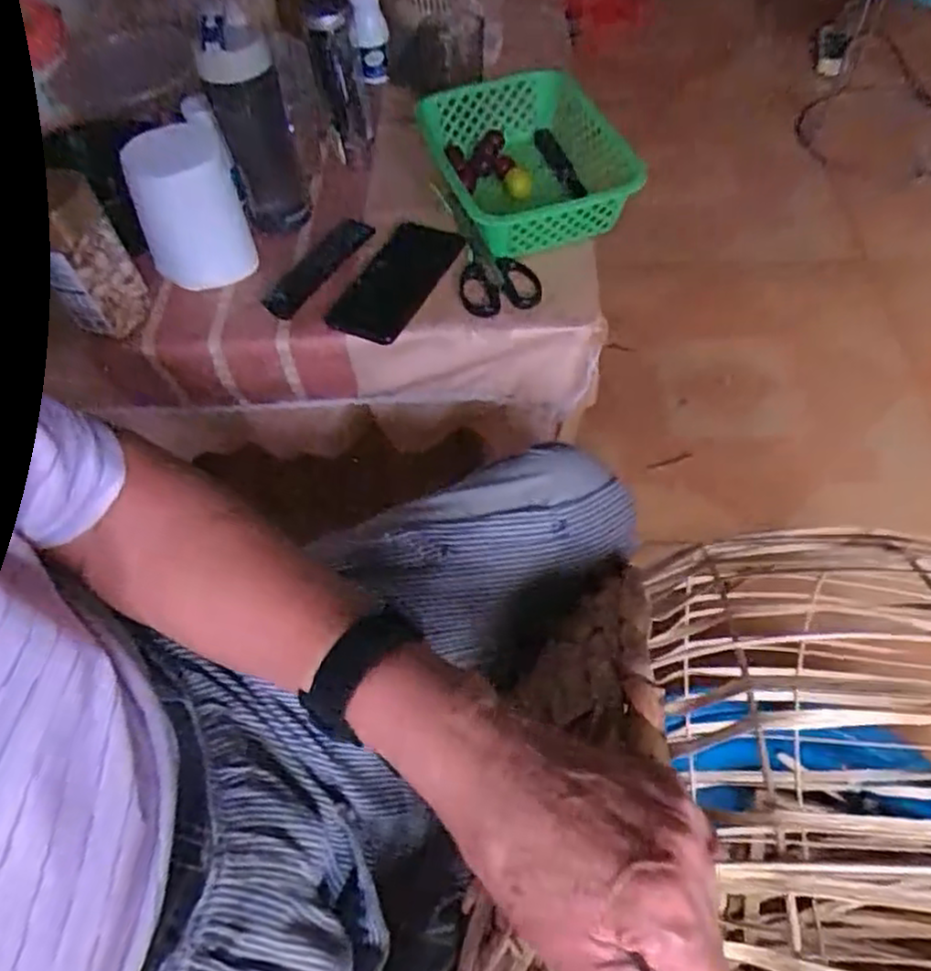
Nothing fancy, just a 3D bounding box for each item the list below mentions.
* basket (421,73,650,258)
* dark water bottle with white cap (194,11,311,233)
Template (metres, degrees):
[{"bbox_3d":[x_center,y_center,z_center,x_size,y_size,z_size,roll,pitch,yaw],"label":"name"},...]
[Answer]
[{"bbox_3d":[0.073,-0.347,0.762,0.198,0.073,0.256,-17,57,-7],"label":"basket"},{"bbox_3d":[-0.207,-0.351,0.695,0.065,0.189,0.059,-18,57,-7],"label":"dark water bottle with white cap"}]

